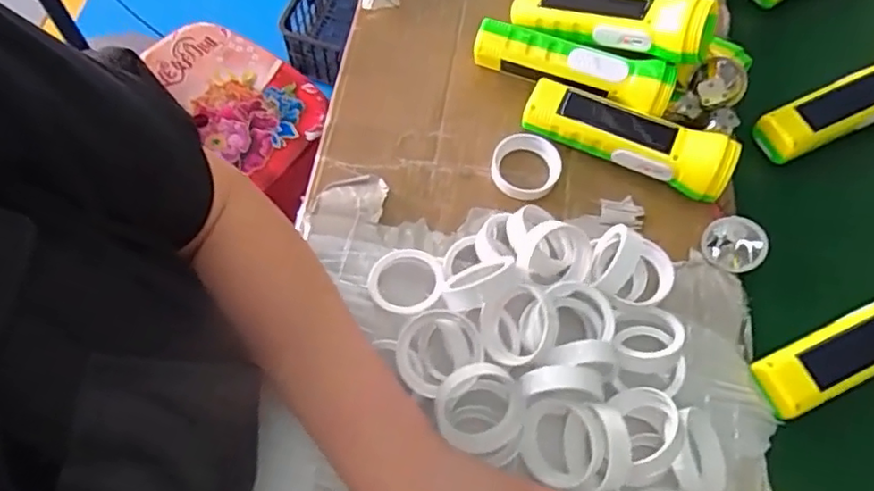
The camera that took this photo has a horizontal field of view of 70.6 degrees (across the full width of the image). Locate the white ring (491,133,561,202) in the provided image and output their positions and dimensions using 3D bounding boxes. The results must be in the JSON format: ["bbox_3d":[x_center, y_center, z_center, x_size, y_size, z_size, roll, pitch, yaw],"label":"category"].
[{"bbox_3d":[0.072,-0.065,0.498,0.055,0.015,0.056,1,65,-2],"label":"white ring"}]

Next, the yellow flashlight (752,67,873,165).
[{"bbox_3d":[0.344,-0.118,0.521,0.141,0.062,0.051,-21,68,-12],"label":"yellow flashlight"}]

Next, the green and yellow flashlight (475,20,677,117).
[{"bbox_3d":[0.112,-0.147,0.515,0.162,0.038,0.043,19,66,6],"label":"green and yellow flashlight"}]

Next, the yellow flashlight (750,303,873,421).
[{"bbox_3d":[0.301,0.067,0.431,0.154,0.040,0.050,-21,68,-12],"label":"yellow flashlight"}]

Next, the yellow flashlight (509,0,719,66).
[{"bbox_3d":[0.142,-0.191,0.513,0.164,0.038,0.039,19,65,23],"label":"yellow flashlight"}]

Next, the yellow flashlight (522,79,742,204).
[{"bbox_3d":[0.152,-0.087,0.498,0.163,0.046,0.045,25,67,9],"label":"yellow flashlight"}]

